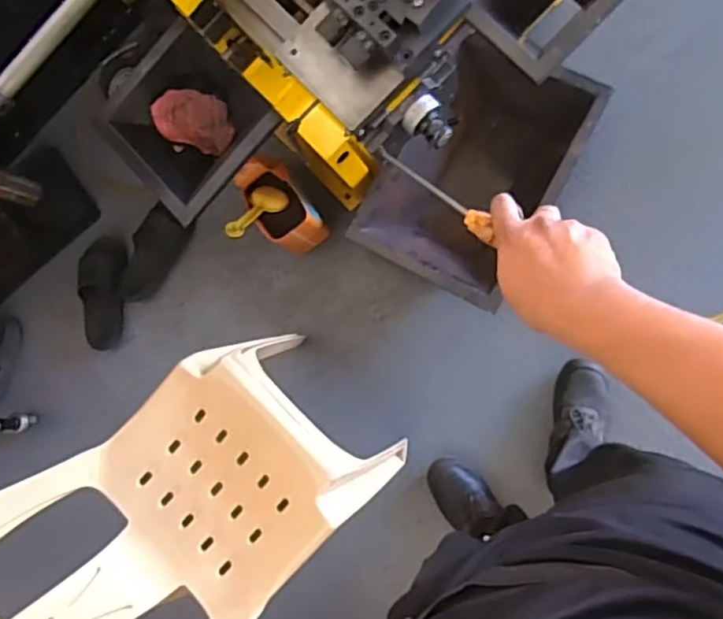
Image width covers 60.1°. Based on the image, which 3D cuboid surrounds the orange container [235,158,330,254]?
[{"bbox_3d":[-0.168,-0.212,1.331,0.112,0.226,0.161,-33,82,8],"label":"orange container"}]

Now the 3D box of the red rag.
[{"bbox_3d":[-0.326,-0.368,1.217,0.159,0.040,0.105,19,92,8],"label":"red rag"}]

